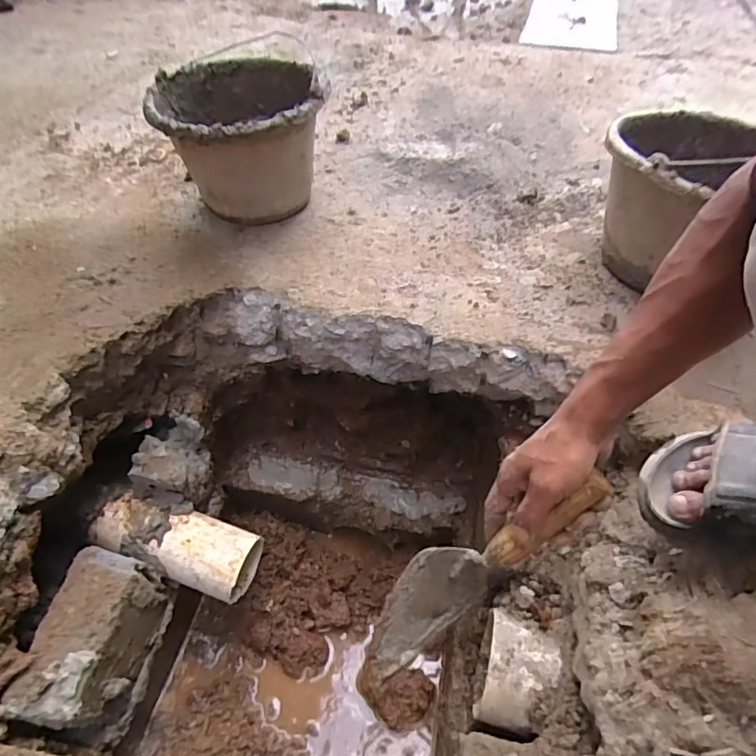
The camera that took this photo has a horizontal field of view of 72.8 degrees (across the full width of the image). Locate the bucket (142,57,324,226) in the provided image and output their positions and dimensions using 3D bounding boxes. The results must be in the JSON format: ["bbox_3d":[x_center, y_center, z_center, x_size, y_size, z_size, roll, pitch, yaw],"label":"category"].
[{"bbox_3d":[-0.187,-0.323,0.719,0.202,0.164,0.226,-8,50,-8],"label":"bucket"}]

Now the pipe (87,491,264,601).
[{"bbox_3d":[-0.267,0.220,0.688,0.208,0.073,0.088,14,50,10],"label":"pipe"}]

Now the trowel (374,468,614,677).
[{"bbox_3d":[0.097,0.182,0.477,0.075,0.288,0.069,20,34,-42],"label":"trowel"}]

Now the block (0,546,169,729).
[{"bbox_3d":[-0.316,0.297,0.587,0.080,0.140,0.175,7,49,4],"label":"block"}]

